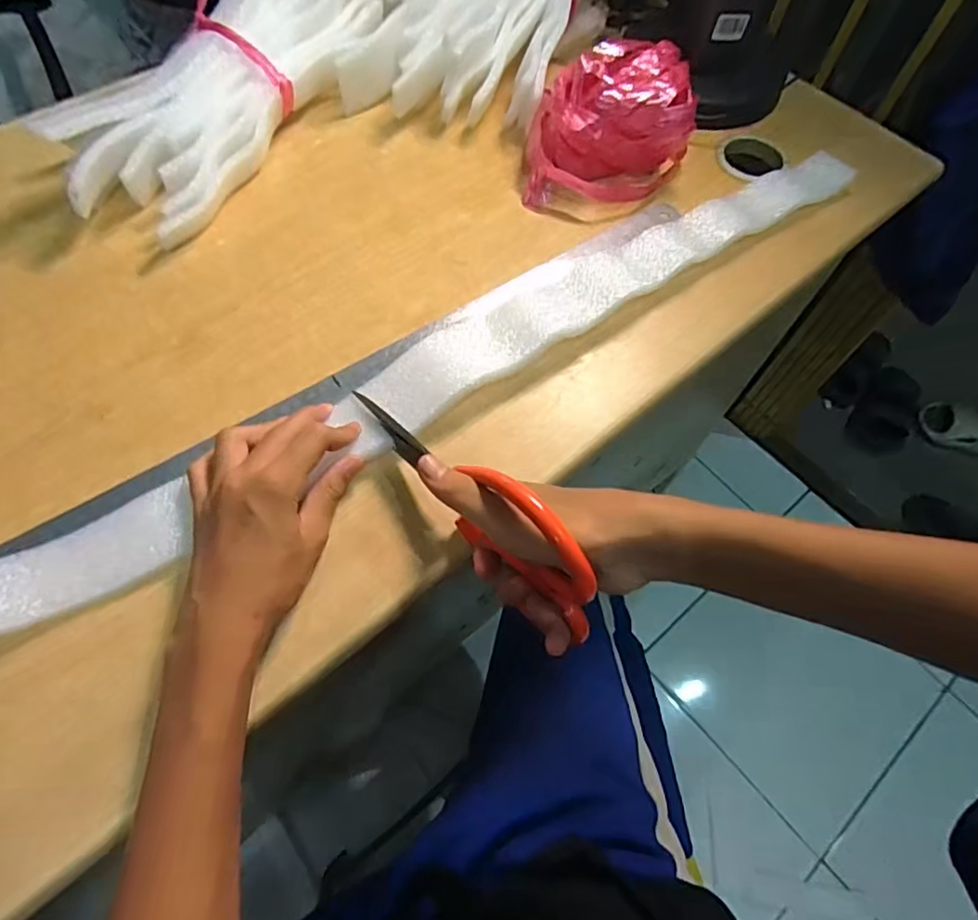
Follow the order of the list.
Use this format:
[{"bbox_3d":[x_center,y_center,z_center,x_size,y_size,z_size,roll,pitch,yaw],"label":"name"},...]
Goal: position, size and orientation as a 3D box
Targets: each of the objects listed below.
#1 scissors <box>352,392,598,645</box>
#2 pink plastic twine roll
[{"bbox_3d":[-0.018,0.018,0.340,0.015,0.087,0.205,-38,52,-19],"label":"scissors"},{"bbox_3d":[0.102,-0.274,0.495,0.126,0.081,0.122,1,64,-3],"label":"pink plastic twine roll"}]

